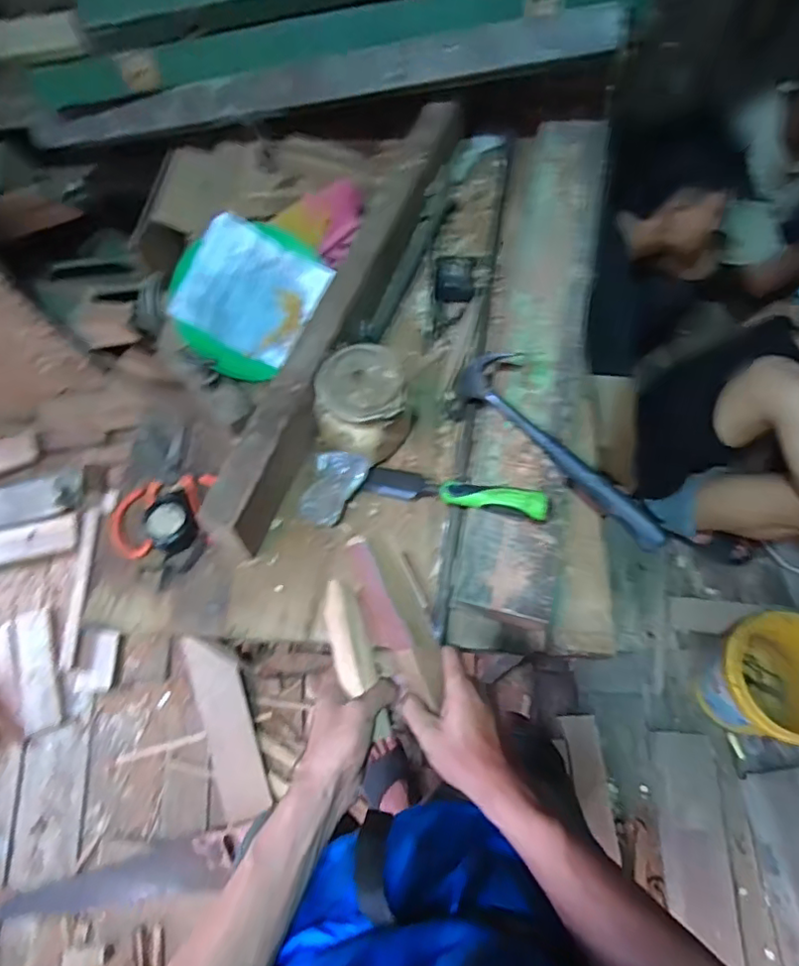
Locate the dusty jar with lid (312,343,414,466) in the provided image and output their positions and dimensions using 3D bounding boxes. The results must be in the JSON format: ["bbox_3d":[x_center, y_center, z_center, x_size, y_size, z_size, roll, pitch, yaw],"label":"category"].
[{"bbox_3d":[-0.045,-0.091,0.724,0.102,0.117,0.105,-1,69,1],"label":"dusty jar with lid"}]

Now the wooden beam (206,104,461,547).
[{"bbox_3d":[-0.058,-0.270,0.804,0.053,0.112,0.775,19,71,9],"label":"wooden beam"}]

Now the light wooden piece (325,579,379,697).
[{"bbox_3d":[-0.047,0.139,0.542,0.035,0.014,0.098,-16,71,-4],"label":"light wooden piece"}]

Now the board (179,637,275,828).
[{"bbox_3d":[-0.406,0.566,1.379,0.115,0.023,0.419,-18,83,-5],"label":"board"}]

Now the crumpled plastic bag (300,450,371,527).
[{"bbox_3d":[-0.085,0.008,0.733,0.063,0.037,0.095,19,71,9],"label":"crumpled plastic bag"}]

